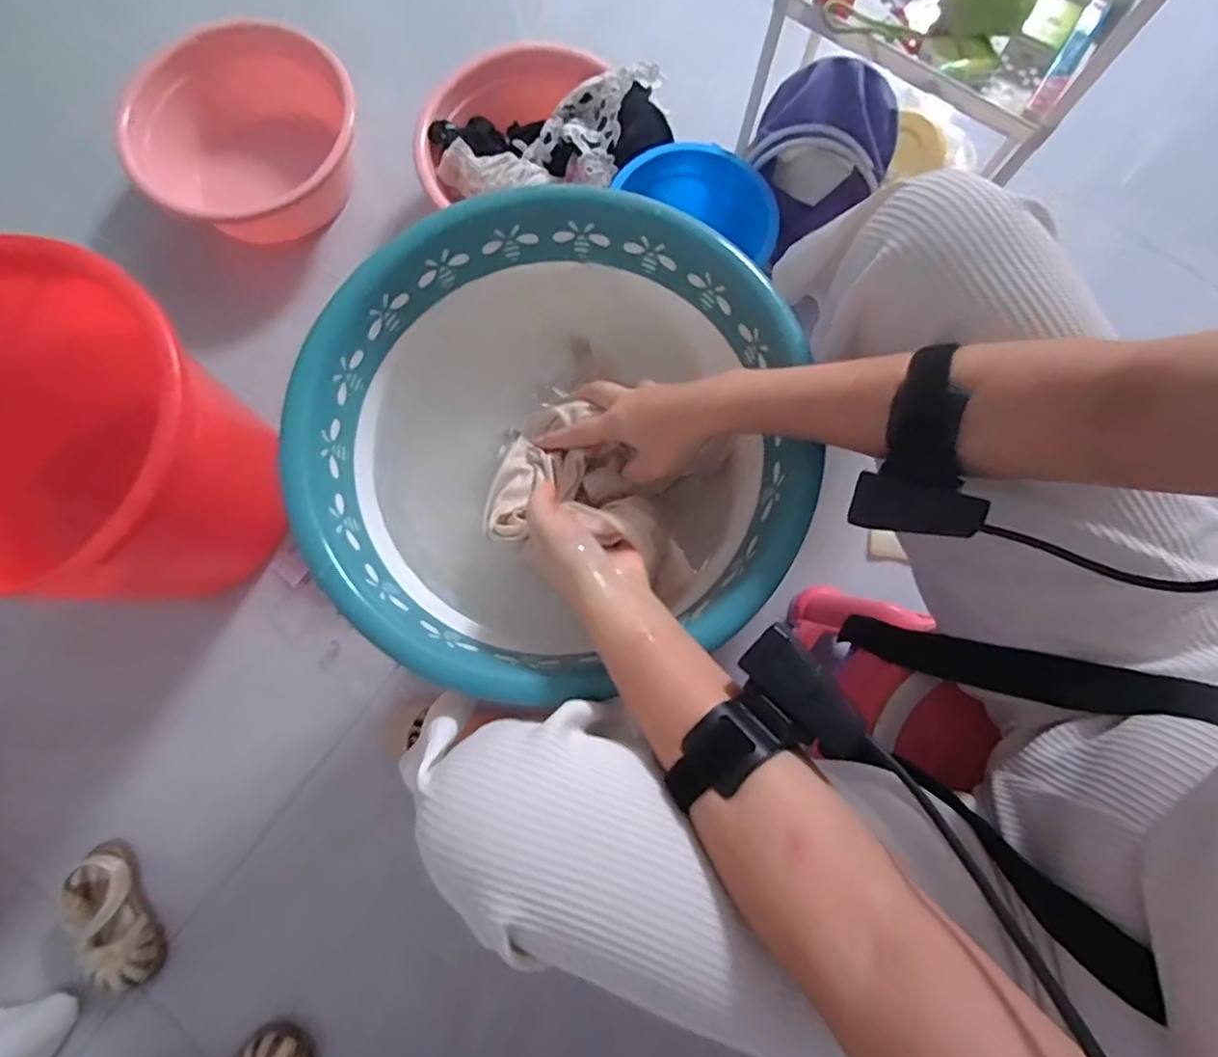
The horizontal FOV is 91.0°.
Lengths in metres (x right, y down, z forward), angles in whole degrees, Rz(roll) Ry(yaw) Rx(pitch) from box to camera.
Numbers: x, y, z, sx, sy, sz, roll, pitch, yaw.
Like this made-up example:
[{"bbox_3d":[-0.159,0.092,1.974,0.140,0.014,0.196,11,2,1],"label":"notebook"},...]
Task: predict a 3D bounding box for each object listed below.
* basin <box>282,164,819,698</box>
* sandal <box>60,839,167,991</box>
[{"bbox_3d":[-0.044,-0.060,0.472,0.344,0.137,0.354,0,79,0],"label":"basin"},{"bbox_3d":[-0.544,0.428,0.657,0.067,0.043,0.147,-33,81,-6],"label":"sandal"}]

